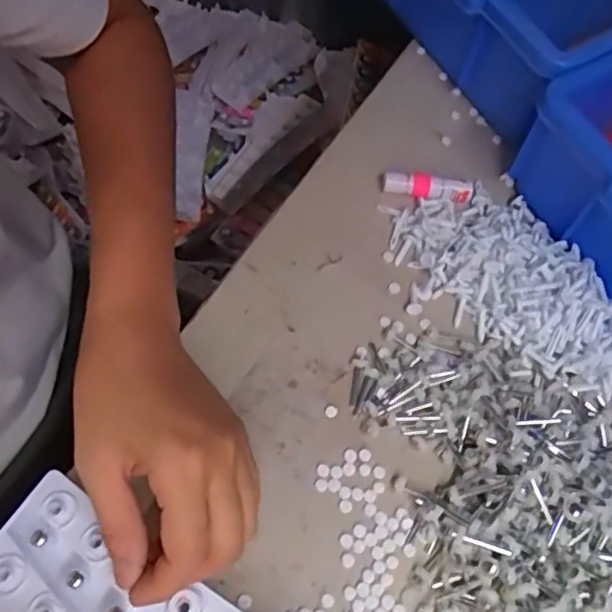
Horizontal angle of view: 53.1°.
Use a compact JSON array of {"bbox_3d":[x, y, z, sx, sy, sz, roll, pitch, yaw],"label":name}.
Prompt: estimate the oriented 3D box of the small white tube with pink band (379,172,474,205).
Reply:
[{"bbox_3d":[0.090,-0.088,0.457,0.066,0.014,0.016,7,64,0],"label":"small white tube with pink band"}]

